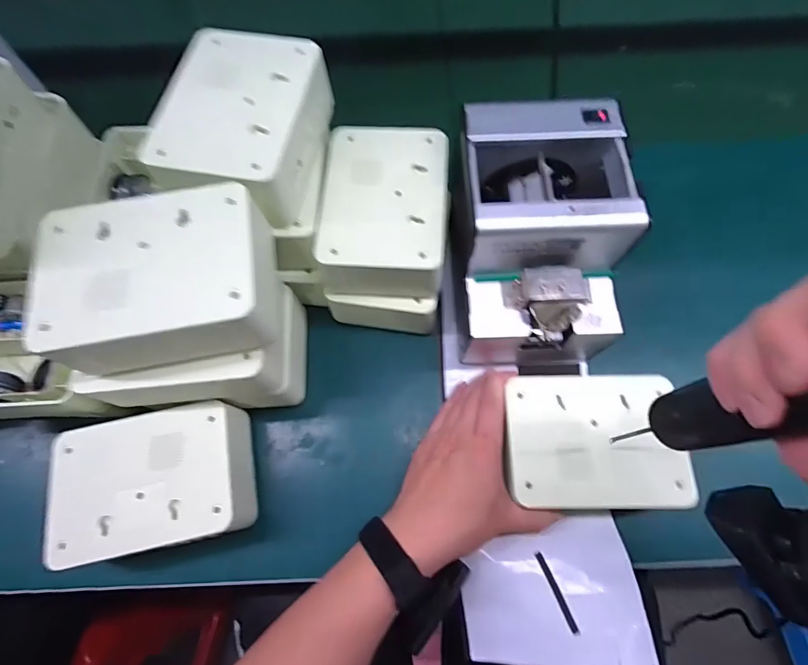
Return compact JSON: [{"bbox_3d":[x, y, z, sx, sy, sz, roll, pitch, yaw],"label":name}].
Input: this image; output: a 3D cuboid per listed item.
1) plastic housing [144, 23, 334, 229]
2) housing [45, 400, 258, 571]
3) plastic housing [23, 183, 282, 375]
[{"bbox_3d":[-0.129,-0.155,0.332,0.102,0.062,0.150,11,69,6],"label":"plastic housing"},{"bbox_3d":[-0.207,0.124,0.351,0.144,0.048,0.104,-11,69,-3],"label":"housing"},{"bbox_3d":[-0.162,-0.032,0.287,0.138,0.061,0.099,-15,69,-4],"label":"plastic housing"}]

